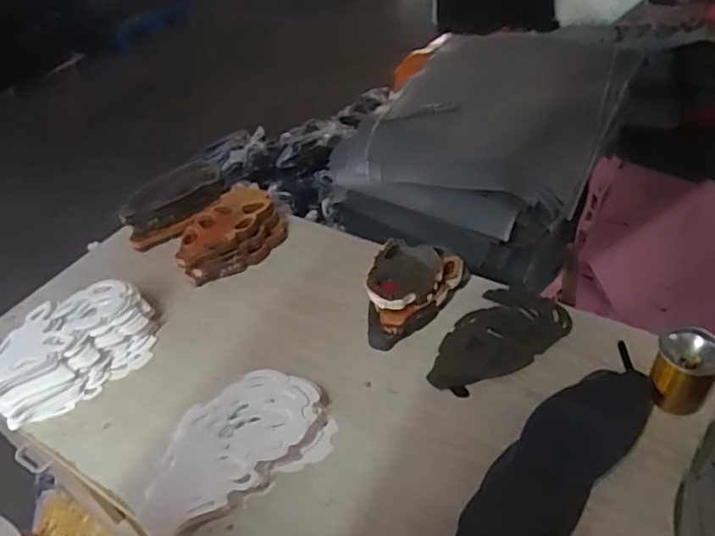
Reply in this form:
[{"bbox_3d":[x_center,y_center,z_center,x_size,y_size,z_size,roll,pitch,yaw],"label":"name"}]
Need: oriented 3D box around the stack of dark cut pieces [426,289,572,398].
[{"bbox_3d":[0.203,0.102,0.847,0.230,0.020,0.123,-30,45,-25],"label":"stack of dark cut pieces"}]

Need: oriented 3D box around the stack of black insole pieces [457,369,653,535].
[{"bbox_3d":[0.236,0.228,0.681,0.325,0.034,0.110,-35,47,-29],"label":"stack of black insole pieces"}]

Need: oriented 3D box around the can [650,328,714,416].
[{"bbox_3d":[0.418,0.134,0.733,0.070,0.103,0.065,-4,40,4],"label":"can"}]

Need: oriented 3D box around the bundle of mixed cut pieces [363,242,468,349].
[{"bbox_3d":[0.072,0.028,0.901,0.124,0.076,0.205,29,51,36],"label":"bundle of mixed cut pieces"}]

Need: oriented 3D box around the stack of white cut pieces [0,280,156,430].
[{"bbox_3d":[-0.428,0.120,0.864,0.240,0.101,0.116,-27,43,-22],"label":"stack of white cut pieces"}]

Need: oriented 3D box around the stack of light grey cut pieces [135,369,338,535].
[{"bbox_3d":[-0.158,0.229,0.727,0.243,0.065,0.134,-32,45,-27],"label":"stack of light grey cut pieces"}]

